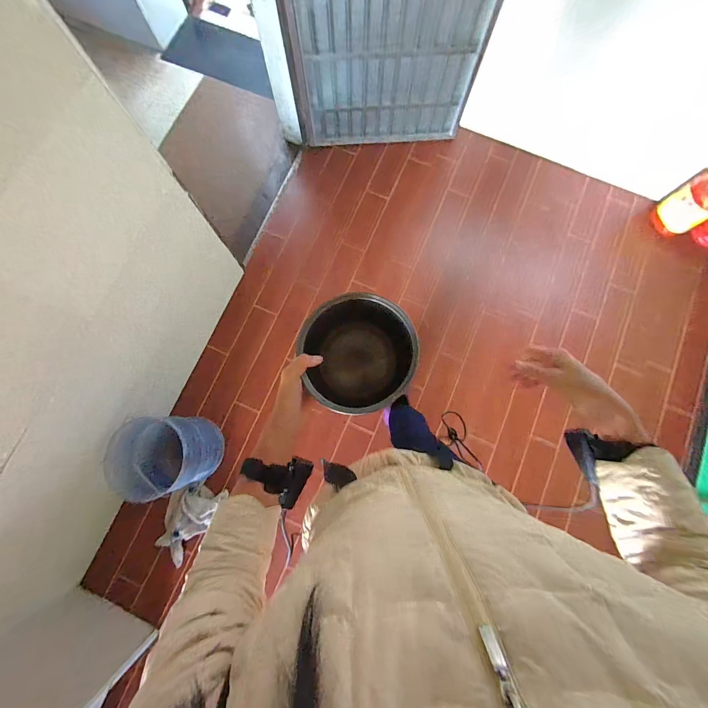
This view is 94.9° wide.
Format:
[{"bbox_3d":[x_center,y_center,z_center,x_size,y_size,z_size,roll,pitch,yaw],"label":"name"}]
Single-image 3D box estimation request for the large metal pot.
[{"bbox_3d":[0.009,0.009,0.538,0.157,0.145,0.174,25,83,5],"label":"large metal pot"}]

